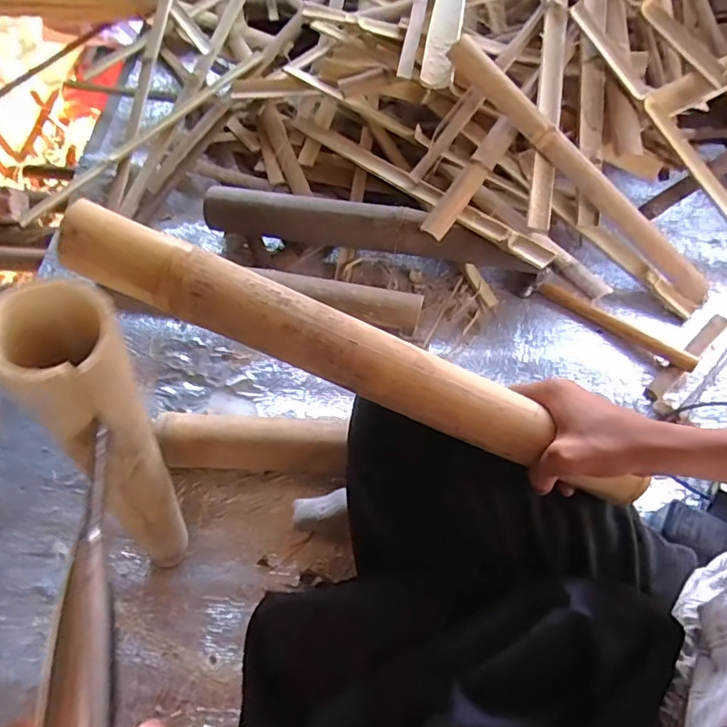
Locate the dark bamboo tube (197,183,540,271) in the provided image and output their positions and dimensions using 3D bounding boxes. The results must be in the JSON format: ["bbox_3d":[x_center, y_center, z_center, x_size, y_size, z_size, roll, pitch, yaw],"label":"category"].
[{"bbox_3d":[0.001,-0.213,0.843,0.498,0.052,0.055,12,59,7],"label":"dark bamboo tube"}]

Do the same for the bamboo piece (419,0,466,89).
[{"bbox_3d":[0.151,-0.627,0.904,0.048,0.055,0.518,10,59,6],"label":"bamboo piece"}]

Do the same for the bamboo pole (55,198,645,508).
[{"bbox_3d":[0.010,0.000,0.455,0.497,0.040,0.050,24,59,-10],"label":"bamboo pole"}]

